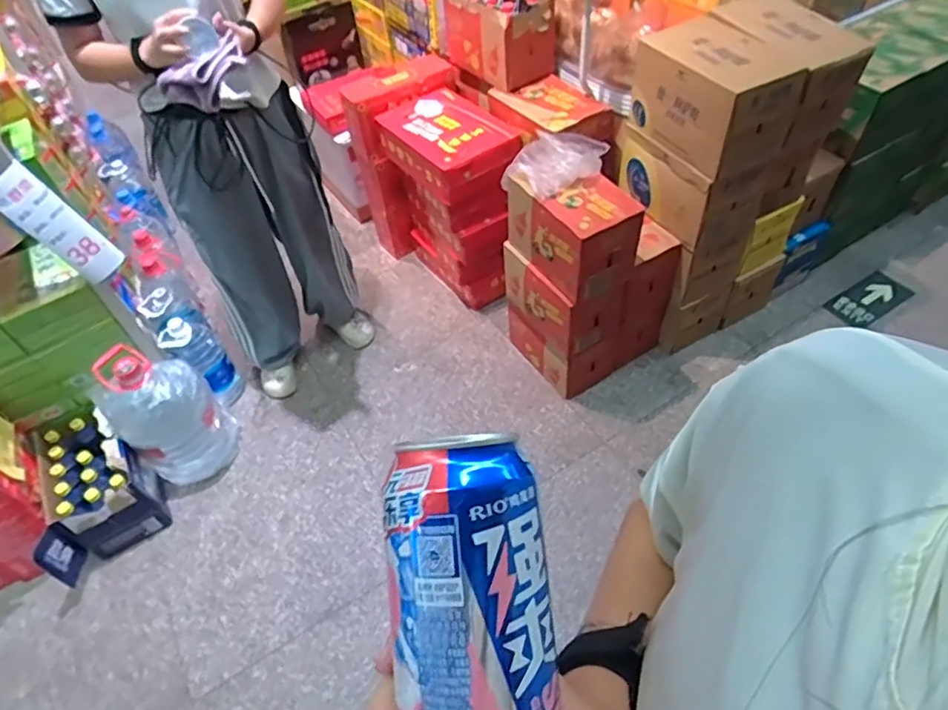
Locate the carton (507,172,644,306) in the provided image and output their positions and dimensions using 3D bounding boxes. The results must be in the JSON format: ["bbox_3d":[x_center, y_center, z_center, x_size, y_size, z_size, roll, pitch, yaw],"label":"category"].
[{"bbox_3d":[0.264,-0.345,1.582,0.222,0.229,0.344,-29,54,-17],"label":"carton"}]

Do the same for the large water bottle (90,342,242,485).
[{"bbox_3d":[-0.863,0.165,1.691,0.252,0.422,0.204,-37,57,-22],"label":"large water bottle"}]

